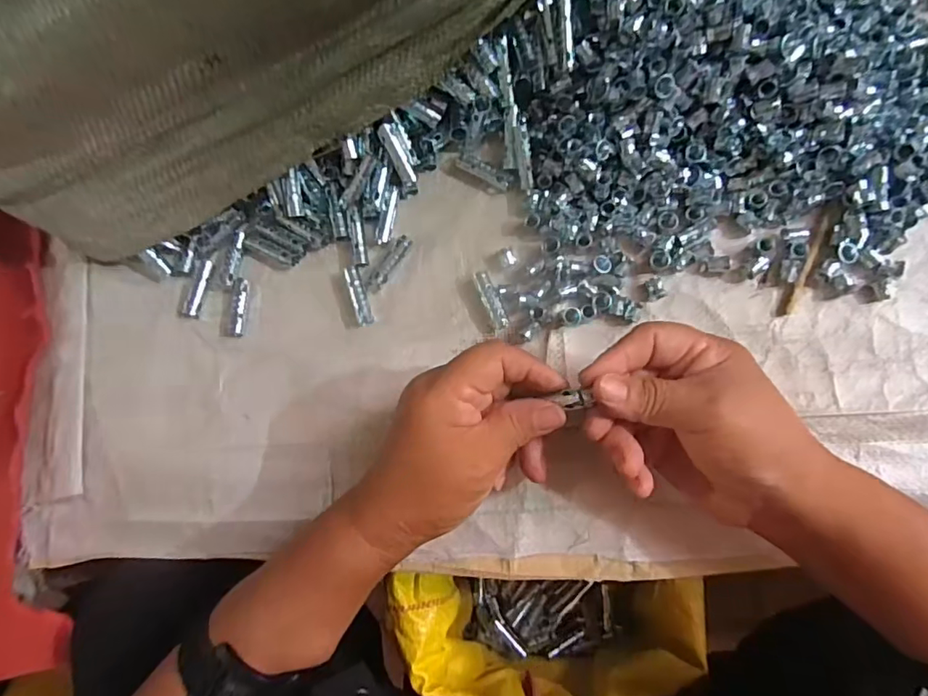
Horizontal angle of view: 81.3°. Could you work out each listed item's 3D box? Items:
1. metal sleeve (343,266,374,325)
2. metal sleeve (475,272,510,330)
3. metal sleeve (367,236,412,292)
[{"bbox_3d":[-0.069,-0.034,0.355,0.010,0.008,0.040,-17,84,6],"label":"metal sleeve"},{"bbox_3d":[0.018,-0.031,0.343,0.011,0.007,0.039,-25,83,5],"label":"metal sleeve"},{"bbox_3d":[-0.049,-0.055,0.354,0.010,0.007,0.042,37,91,9],"label":"metal sleeve"}]

